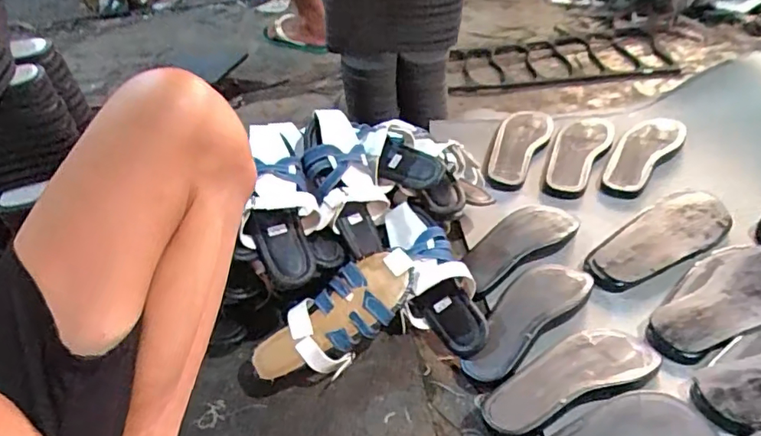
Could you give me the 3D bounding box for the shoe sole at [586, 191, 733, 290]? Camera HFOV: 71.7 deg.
[{"bbox_3d":[0.425,0.033,0.796,0.256,0.017,0.101,-27,47,-20],"label":"shoe sole"}]

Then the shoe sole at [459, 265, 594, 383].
[{"bbox_3d":[0.191,0.126,0.703,0.223,0.020,0.086,-34,50,-26],"label":"shoe sole"}]

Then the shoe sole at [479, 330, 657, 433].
[{"bbox_3d":[0.221,0.186,0.626,0.222,0.033,0.084,-18,44,-11],"label":"shoe sole"}]

